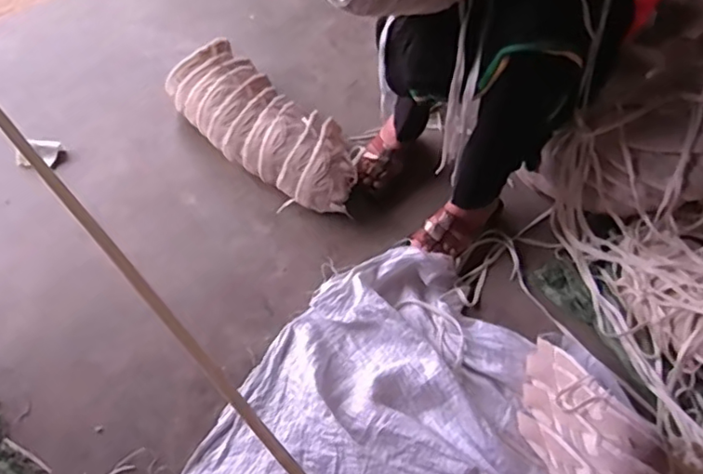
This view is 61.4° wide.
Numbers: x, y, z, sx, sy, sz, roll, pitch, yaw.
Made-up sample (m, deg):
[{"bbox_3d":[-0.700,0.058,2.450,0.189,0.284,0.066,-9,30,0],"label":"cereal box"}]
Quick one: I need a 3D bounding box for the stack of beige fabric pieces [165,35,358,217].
[{"bbox_3d":[-0.183,-0.246,1.307,0.503,0.138,0.217,35,59,23],"label":"stack of beige fabric pieces"}]

